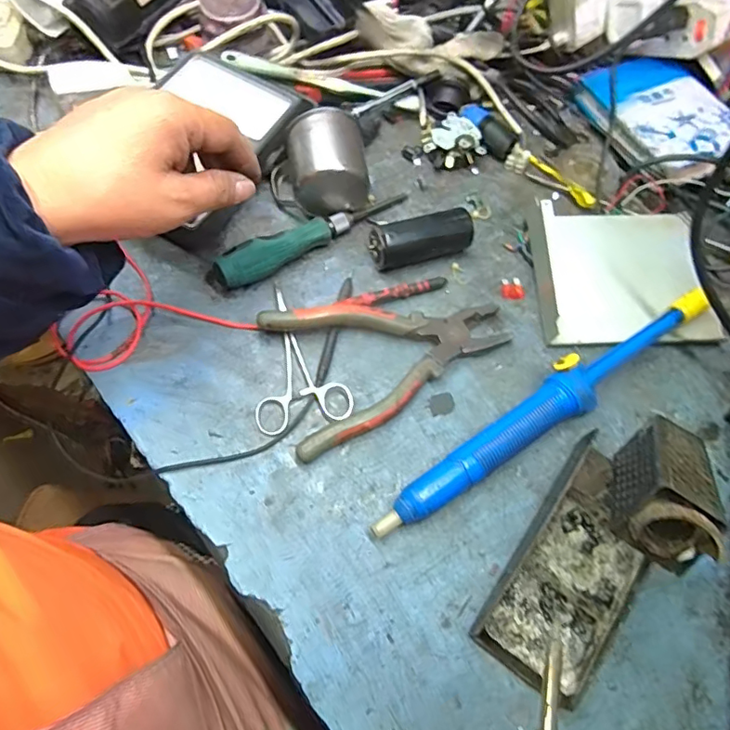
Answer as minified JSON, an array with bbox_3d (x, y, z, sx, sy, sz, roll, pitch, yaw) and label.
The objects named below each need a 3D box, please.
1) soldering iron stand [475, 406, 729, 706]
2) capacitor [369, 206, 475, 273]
[{"bbox_3d":[0.144,0.104,0.295,0.066,0.118,0.174,36,68,10],"label":"soldering iron stand"},{"bbox_3d":[0.047,-0.107,0.440,0.086,0.030,0.028,-15,68,-12],"label":"capacitor"}]

